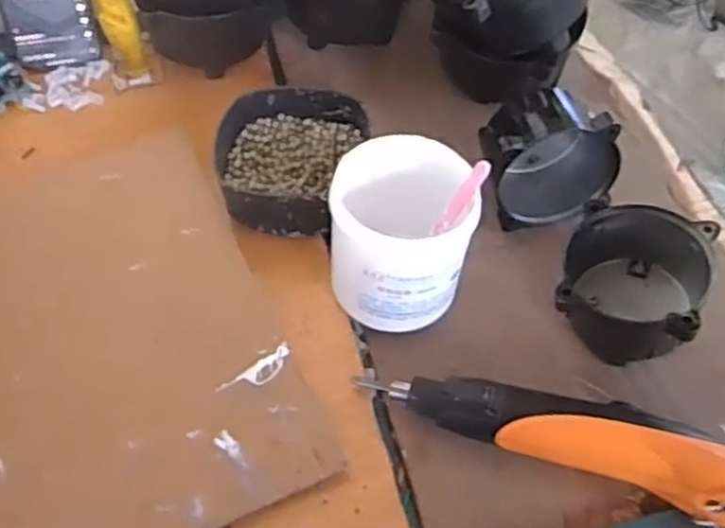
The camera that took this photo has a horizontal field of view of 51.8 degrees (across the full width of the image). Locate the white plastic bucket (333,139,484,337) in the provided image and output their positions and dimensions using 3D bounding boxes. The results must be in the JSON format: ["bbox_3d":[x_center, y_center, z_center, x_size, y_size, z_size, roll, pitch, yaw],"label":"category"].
[{"bbox_3d":[0.027,-0.020,0.514,0.093,0.097,0.094,0,54,1],"label":"white plastic bucket"}]

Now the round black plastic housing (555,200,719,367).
[{"bbox_3d":[0.187,0.008,0.517,0.089,0.074,0.109,20,56,15],"label":"round black plastic housing"}]

